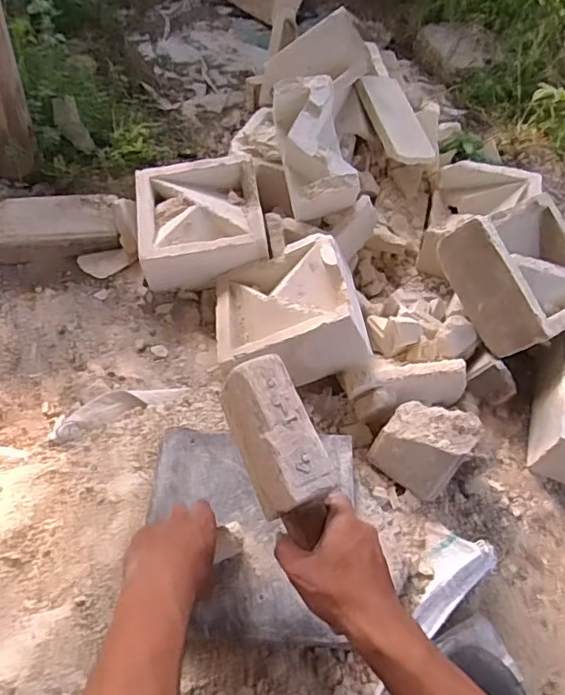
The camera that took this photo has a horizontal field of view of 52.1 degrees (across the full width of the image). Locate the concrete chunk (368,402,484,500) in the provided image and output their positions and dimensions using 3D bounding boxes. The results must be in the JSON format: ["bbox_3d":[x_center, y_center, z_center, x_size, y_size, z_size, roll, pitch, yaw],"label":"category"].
[{"bbox_3d":[0.190,0.132,0.778,0.105,0.096,0.103,37,60,19],"label":"concrete chunk"}]

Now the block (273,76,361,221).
[{"bbox_3d":[0.055,-0.325,0.954,0.100,0.109,0.216,-11,81,-13],"label":"block"}]

